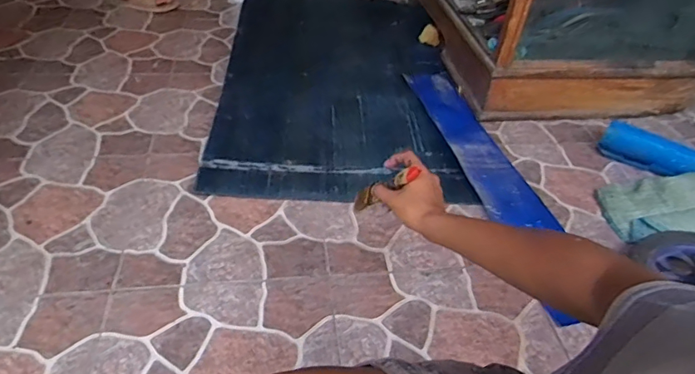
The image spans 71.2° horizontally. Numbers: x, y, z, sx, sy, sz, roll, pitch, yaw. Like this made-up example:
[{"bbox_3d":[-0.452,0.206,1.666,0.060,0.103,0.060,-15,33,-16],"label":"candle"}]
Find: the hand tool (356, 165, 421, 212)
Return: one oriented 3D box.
[{"bbox_3d":[0.049,0.005,0.711,0.015,0.168,0.028,-30,90,-33],"label":"hand tool"}]

